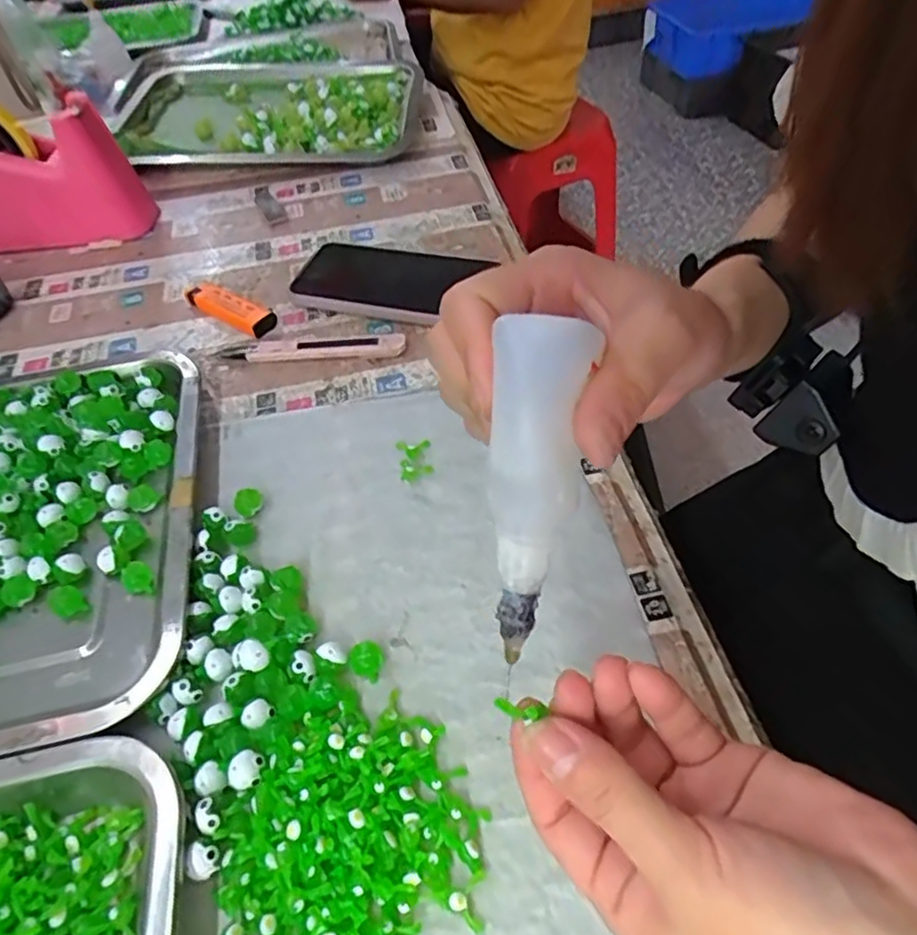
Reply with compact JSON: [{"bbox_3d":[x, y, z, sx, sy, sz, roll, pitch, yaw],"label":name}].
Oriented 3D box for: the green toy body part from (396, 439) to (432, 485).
[{"bbox_3d":[-0.026,-0.006,0.393,0.020,0.007,0.034,-11,49,-4],"label":"green toy body part"}]

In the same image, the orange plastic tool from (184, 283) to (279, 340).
[{"bbox_3d":[-0.173,-0.122,0.496,0.080,0.012,0.022,27,57,26],"label":"orange plastic tool"}]

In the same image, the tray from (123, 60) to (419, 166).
[{"bbox_3d":[-0.191,-0.389,0.698,0.292,0.049,0.256,-7,49,-1],"label":"tray"}]

